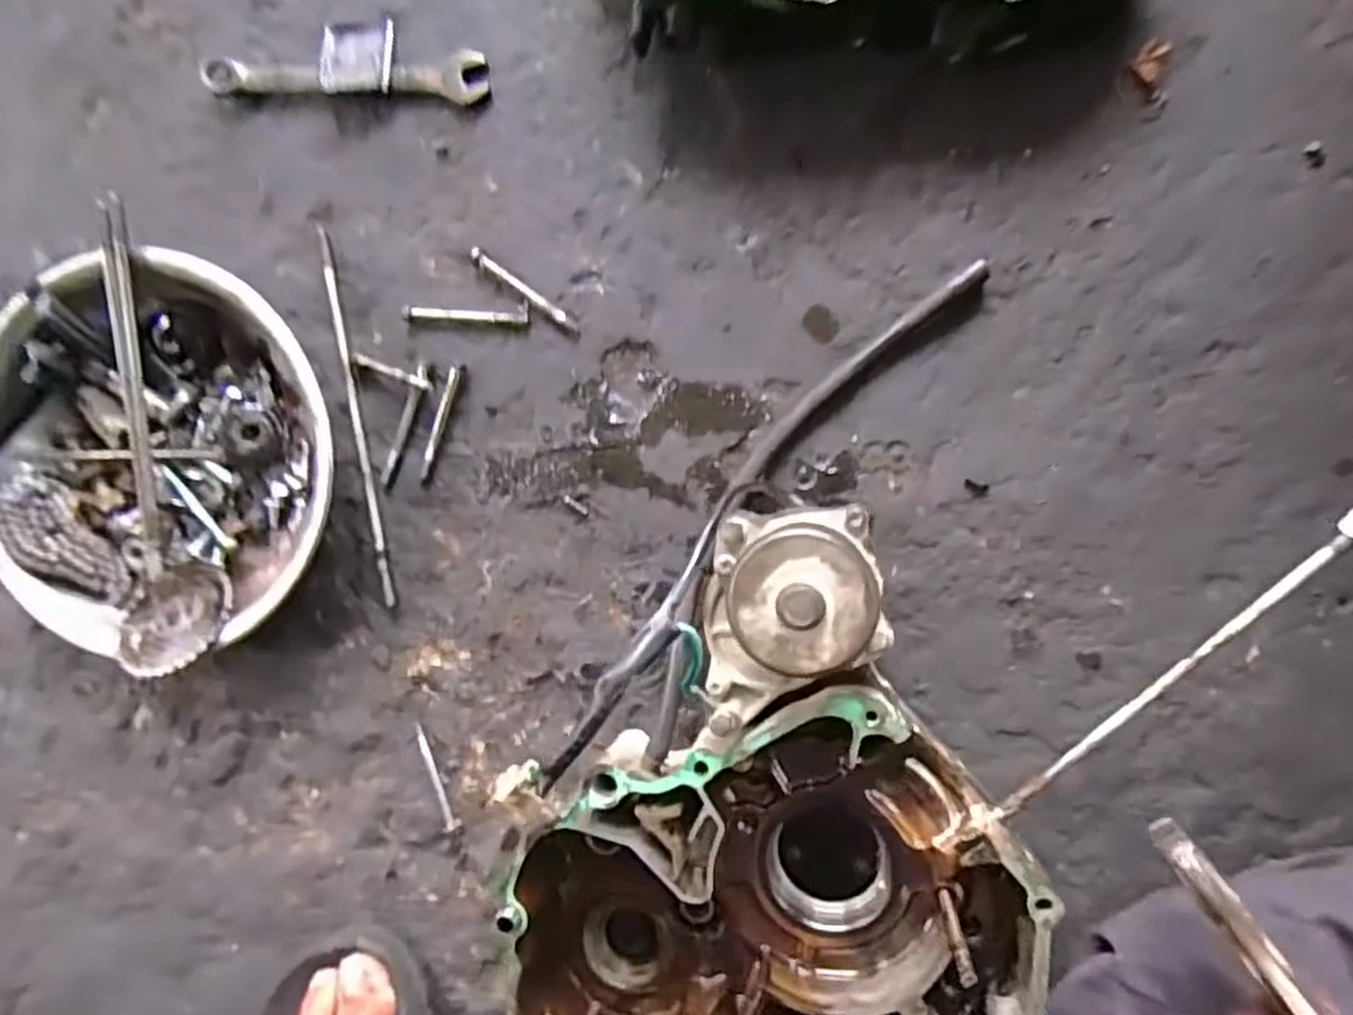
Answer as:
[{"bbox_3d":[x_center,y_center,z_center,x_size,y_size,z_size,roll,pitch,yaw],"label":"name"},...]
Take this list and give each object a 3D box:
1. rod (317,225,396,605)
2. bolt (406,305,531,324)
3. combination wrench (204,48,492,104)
[{"bbox_3d":[-0.174,-0.049,0.400,0.008,0.006,0.205,-10,90,9],"label":"rod"},{"bbox_3d":[-0.110,-0.101,0.386,0.065,0.008,0.007,6,92,9],"label":"bolt"},{"bbox_3d":[-0.177,-0.227,0.391,0.153,0.013,0.025,2,92,9],"label":"combination wrench"}]

